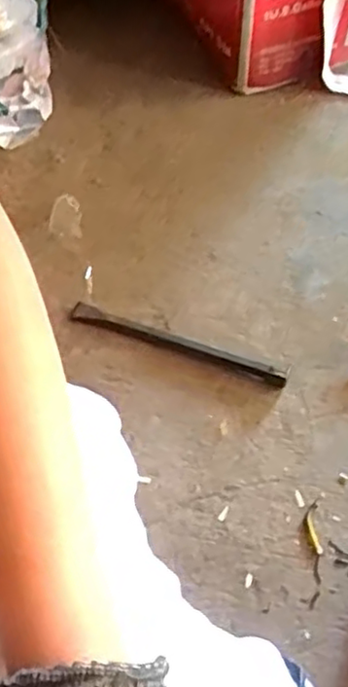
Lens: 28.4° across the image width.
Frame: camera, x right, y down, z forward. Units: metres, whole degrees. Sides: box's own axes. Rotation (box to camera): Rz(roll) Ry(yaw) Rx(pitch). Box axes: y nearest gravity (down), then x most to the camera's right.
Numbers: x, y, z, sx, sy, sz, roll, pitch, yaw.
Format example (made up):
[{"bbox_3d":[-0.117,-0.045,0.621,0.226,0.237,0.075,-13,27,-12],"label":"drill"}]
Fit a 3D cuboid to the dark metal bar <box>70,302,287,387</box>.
[{"bbox_3d":[0.002,-0.001,0.810,0.267,0.010,0.020,18,64,12],"label":"dark metal bar"}]

